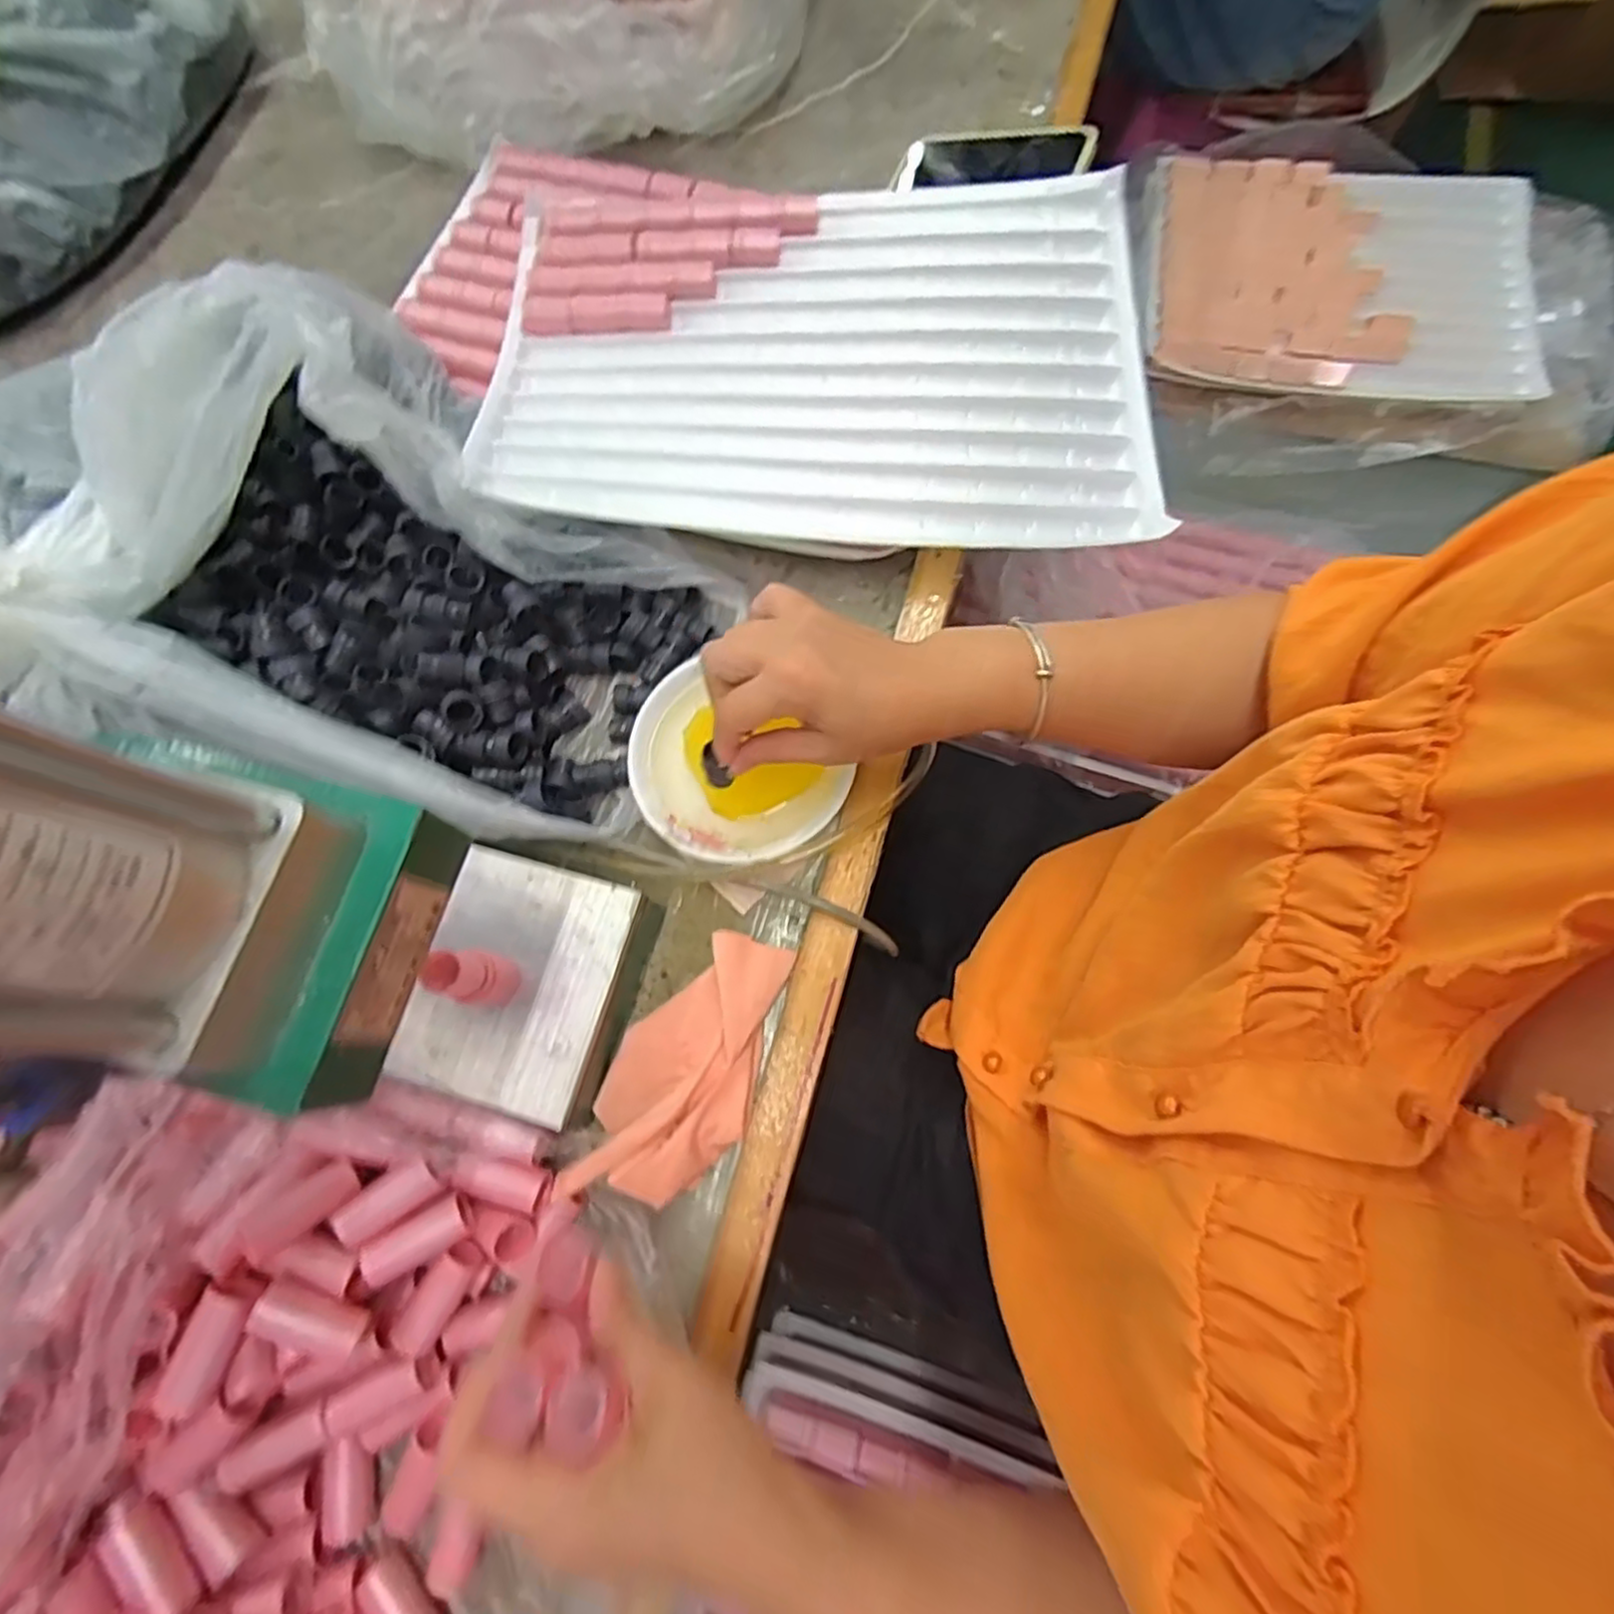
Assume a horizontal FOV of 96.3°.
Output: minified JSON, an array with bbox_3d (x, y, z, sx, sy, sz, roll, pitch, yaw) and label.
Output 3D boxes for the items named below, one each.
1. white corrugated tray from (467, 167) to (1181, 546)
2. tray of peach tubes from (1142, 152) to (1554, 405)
[{"bbox_3d":[0.014,-0.310,0.496,0.444,0.025,0.305,-1,71,-2],"label":"white corrugated tray"},{"bbox_3d":[0.581,-0.588,0.789,0.392,0.032,0.308,9,74,5],"label":"tray of peach tubes"}]

